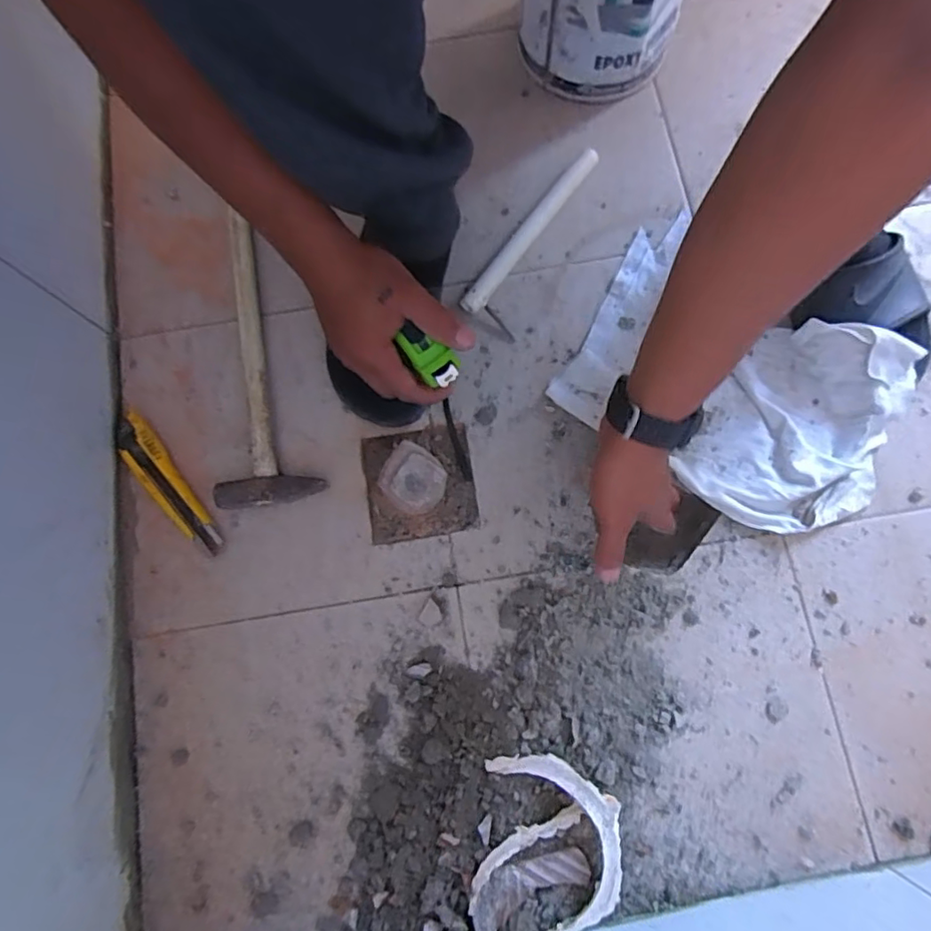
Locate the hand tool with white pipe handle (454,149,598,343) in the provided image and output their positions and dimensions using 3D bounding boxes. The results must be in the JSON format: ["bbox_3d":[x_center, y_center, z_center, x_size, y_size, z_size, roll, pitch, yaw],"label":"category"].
[{"bbox_3d":[0.071,-0.224,0.589,0.058,0.021,0.216,32,80,8],"label":"hand tool with white pipe handle"}]

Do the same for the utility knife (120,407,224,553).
[{"bbox_3d":[-0.276,0.016,0.543,0.032,0.021,0.159,-38,79,-7],"label":"utility knife"}]

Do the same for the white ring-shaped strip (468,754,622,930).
[{"bbox_3d":[0.065,0.299,0.462,0.111,0.019,0.128,7,77,3],"label":"white ring-shaped strip"}]

